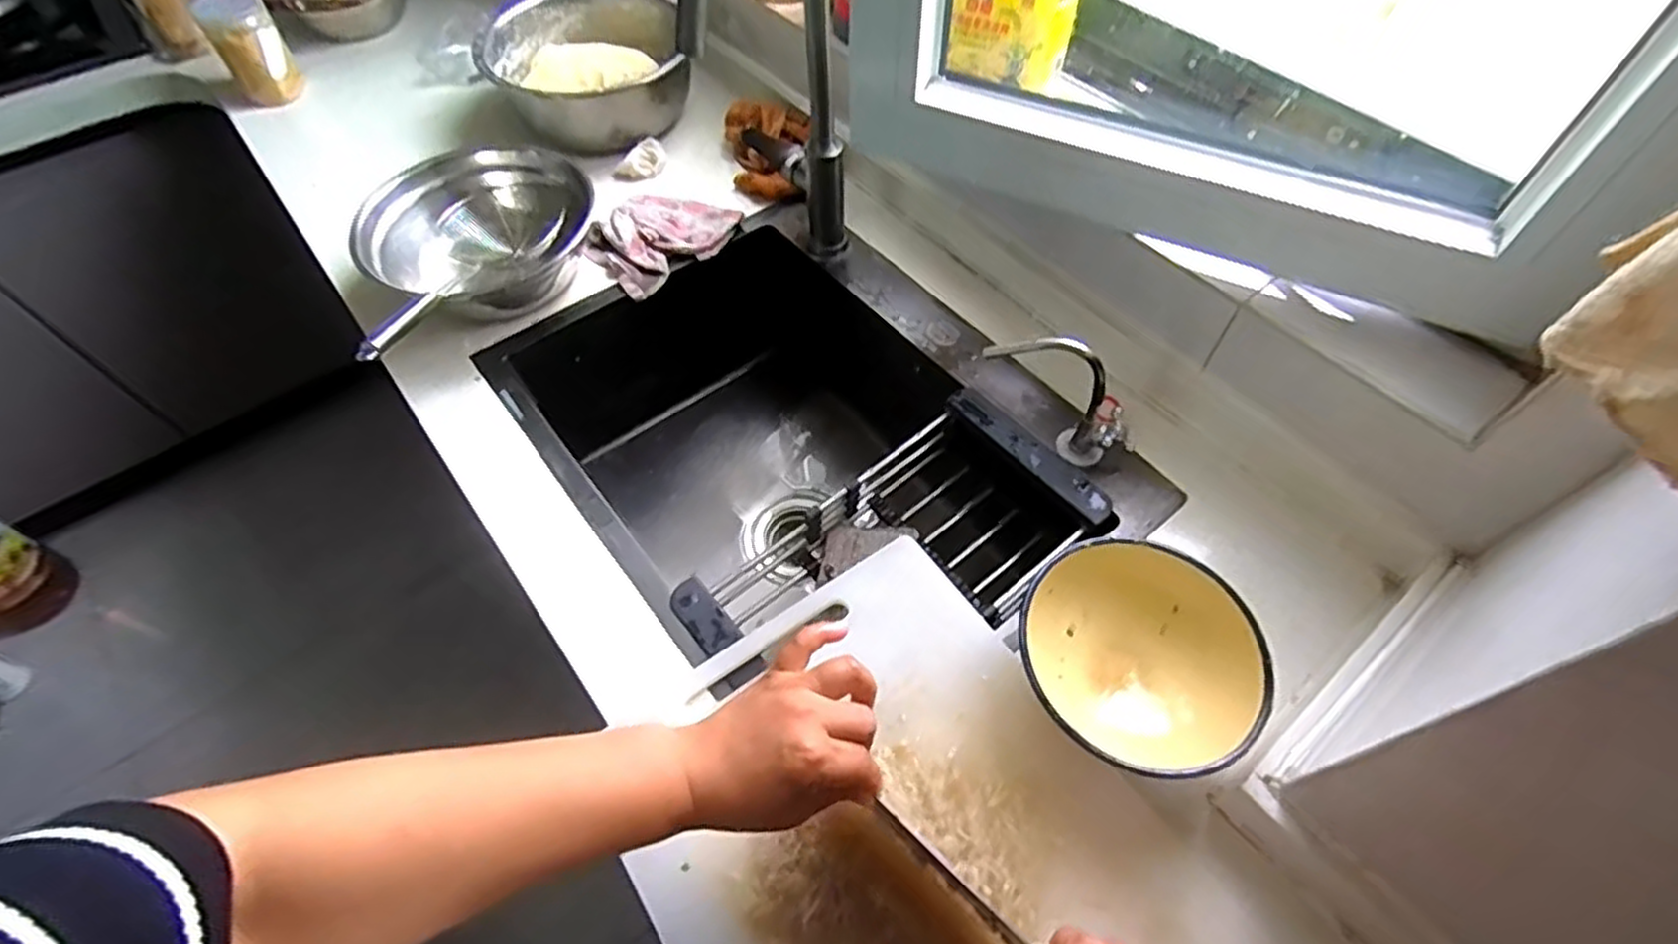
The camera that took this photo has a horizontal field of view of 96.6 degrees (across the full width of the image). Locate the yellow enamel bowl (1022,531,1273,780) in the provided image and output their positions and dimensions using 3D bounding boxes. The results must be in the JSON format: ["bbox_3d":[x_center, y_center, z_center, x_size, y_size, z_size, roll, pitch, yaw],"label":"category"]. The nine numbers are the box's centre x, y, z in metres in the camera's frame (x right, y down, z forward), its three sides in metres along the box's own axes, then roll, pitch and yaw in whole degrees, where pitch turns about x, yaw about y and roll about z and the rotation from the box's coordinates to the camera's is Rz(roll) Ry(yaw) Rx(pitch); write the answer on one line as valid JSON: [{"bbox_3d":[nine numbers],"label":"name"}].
[{"bbox_3d":[0.218,0.138,0.557,0.162,0.073,0.160,0,56,0],"label":"yellow enamel bowl"}]

